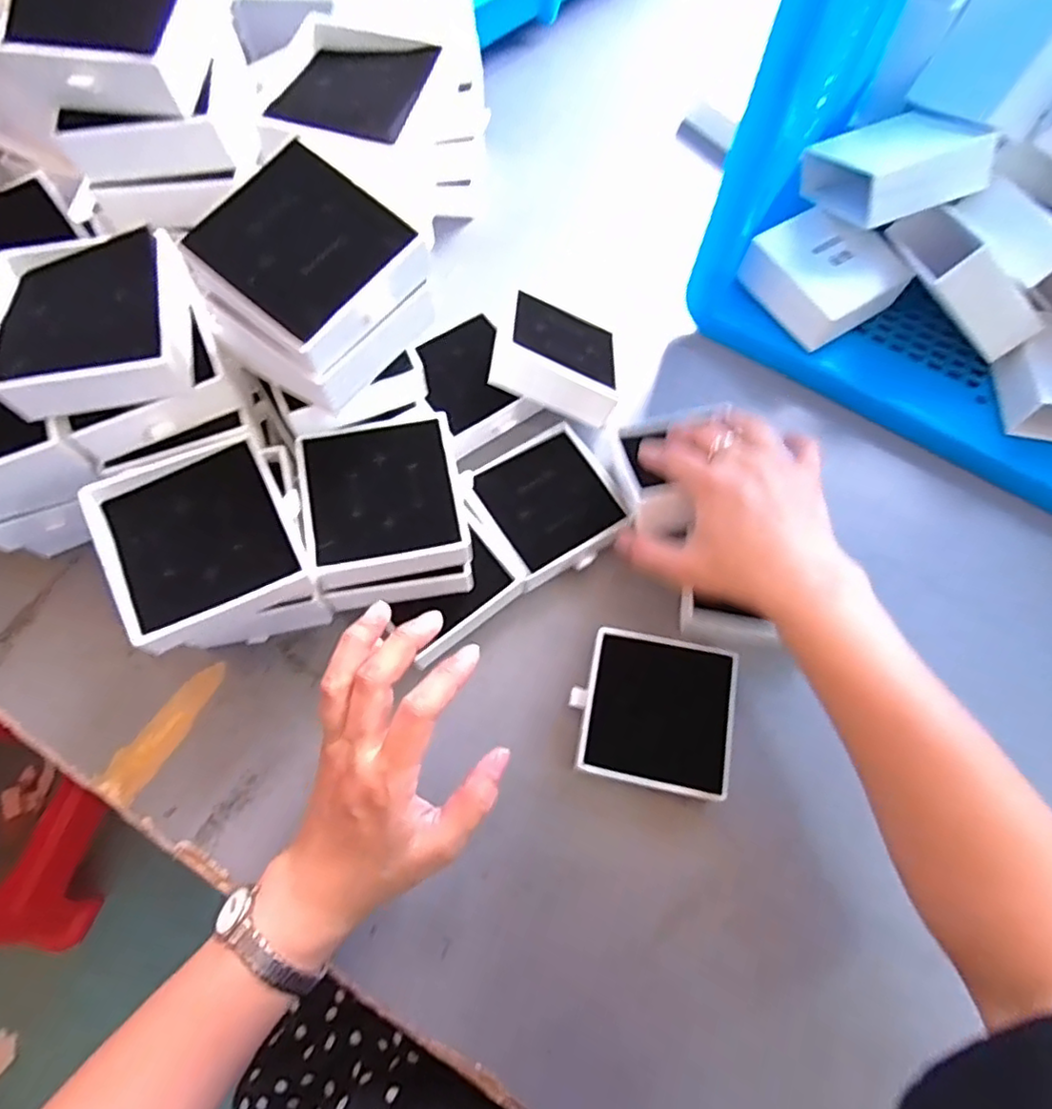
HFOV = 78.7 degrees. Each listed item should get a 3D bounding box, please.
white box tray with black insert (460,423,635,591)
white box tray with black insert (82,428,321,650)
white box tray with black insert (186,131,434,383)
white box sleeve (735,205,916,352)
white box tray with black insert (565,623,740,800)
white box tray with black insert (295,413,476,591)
[{"bbox_3d":[0.015,-0.033,0.450,0.092,0.027,0.094,-29,72,-10],"label":"white box tray with black insert"},{"bbox_3d":[-0.170,-0.010,0.333,0.085,0.018,0.104,-26,72,-9],"label":"white box tray with black insert"},{"bbox_3d":[-0.110,-0.146,0.322,0.089,0.036,0.088,38,74,13],"label":"white box tray with black insert"},{"bbox_3d":[0.224,-0.213,0.491,0.093,0.032,0.092,-34,73,-12],"label":"white box sleeve"},{"bbox_3d":[0.079,0.099,0.403,0.092,0.033,0.087,12,70,4],"label":"white box tray with black insert"},{"bbox_3d":[-0.080,-0.030,0.382,0.096,0.035,0.095,-10,70,-4],"label":"white box tray with black insert"}]

